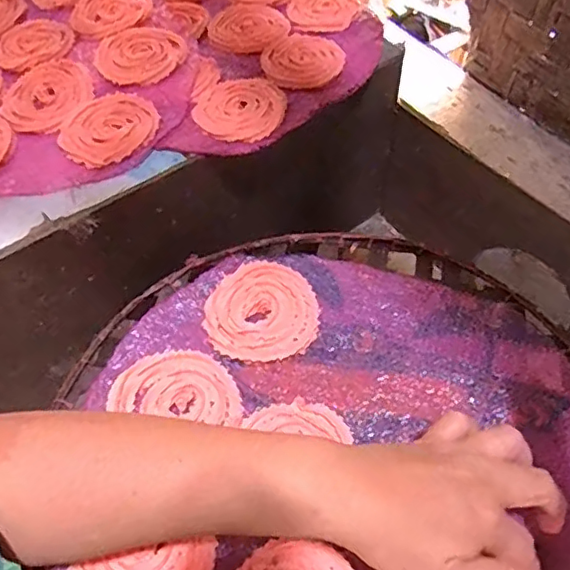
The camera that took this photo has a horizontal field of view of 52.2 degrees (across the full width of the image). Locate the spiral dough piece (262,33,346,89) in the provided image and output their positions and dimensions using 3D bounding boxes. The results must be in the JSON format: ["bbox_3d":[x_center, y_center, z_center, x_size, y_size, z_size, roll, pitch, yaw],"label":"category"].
[{"bbox_3d":[0.018,-0.220,0.565,0.076,0.004,0.076,-1,58,-2],"label":"spiral dough piece"}]

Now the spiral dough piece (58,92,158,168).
[{"bbox_3d":[-0.156,-0.140,0.518,0.087,0.006,0.074,-40,66,-22],"label":"spiral dough piece"}]

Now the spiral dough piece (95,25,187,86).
[{"bbox_3d":[-0.141,-0.226,0.569,0.084,0.006,0.088,-9,58,-6],"label":"spiral dough piece"}]

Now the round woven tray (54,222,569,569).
[{"bbox_3d":[0.037,0.112,0.378,0.349,0.029,0.375,0,58,0],"label":"round woven tray"}]

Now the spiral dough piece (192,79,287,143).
[{"bbox_3d":[-0.039,-0.162,0.530,0.079,0.005,0.086,0,58,0],"label":"spiral dough piece"}]

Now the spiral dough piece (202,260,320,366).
[{"bbox_3d":[-0.017,0.020,0.445,0.083,0.004,0.085,0,58,0],"label":"spiral dough piece"}]

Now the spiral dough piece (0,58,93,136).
[{"bbox_3d":[-0.222,-0.179,0.544,0.088,0.006,0.087,0,58,0],"label":"spiral dough piece"}]

